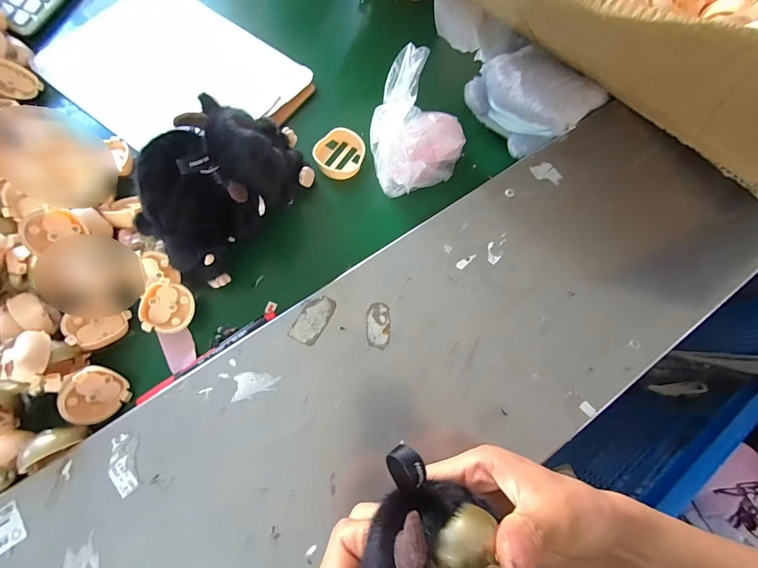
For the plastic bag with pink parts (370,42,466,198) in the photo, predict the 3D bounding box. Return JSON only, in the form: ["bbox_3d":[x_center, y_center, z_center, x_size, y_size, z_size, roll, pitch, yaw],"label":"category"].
[{"bbox_3d":[0.043,-0.164,0.389,0.101,0.088,0.129,16,72,3],"label":"plastic bag with pink parts"}]

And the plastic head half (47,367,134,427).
[{"bbox_3d":[-0.257,0.097,0.322,0.025,0.051,0.048,4,25,36],"label":"plastic head half"}]

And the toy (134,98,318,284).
[{"bbox_3d":[-0.141,-0.099,0.340,0.093,0.120,0.176,33,73,9],"label":"toy"}]

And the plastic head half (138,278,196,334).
[{"bbox_3d":[-0.206,0.023,0.350,0.049,0.017,0.049,1,88,-18],"label":"plastic head half"}]

